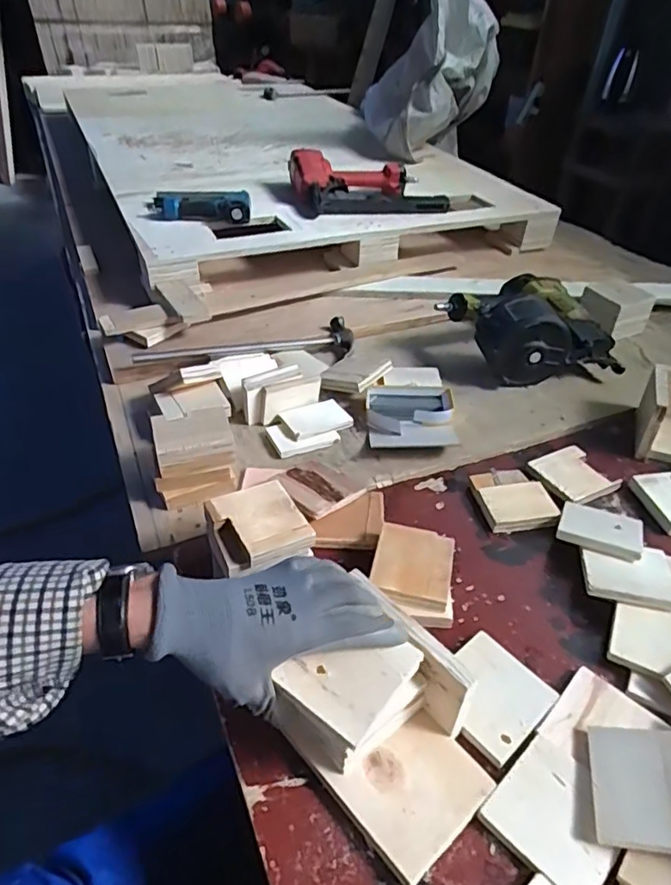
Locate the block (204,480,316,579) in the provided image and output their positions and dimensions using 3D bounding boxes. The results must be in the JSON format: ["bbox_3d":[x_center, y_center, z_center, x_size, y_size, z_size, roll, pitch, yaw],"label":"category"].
[{"bbox_3d":[-0.076,0.084,0.589,0.087,0.031,0.094,-15,44,-20],"label":"block"}]

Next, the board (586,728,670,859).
[{"bbox_3d":[0.248,0.267,0.452,0.090,0.013,0.091,-9,32,23],"label":"board"}]

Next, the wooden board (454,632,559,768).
[{"bbox_3d":[0.142,0.229,0.531,0.091,0.012,0.088,-31,49,-33],"label":"wooden board"}]

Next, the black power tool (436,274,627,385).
[{"bbox_3d":[0.316,-0.197,0.982,0.226,0.122,0.242,-13,41,-17],"label":"black power tool"}]

